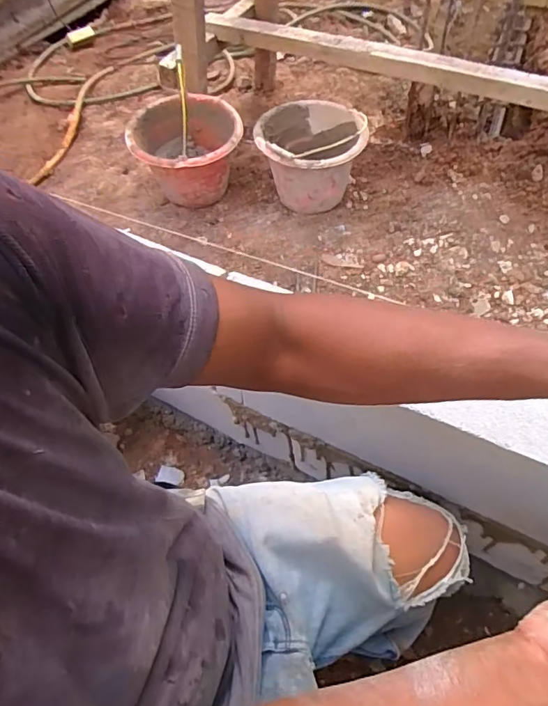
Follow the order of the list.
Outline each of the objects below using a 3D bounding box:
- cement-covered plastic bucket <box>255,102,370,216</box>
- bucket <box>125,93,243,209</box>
[{"bbox_3d":[0.099,-0.528,1.343,0.262,0.250,0.296,-11,56,-3],"label":"cement-covered plastic bucket"},{"bbox_3d":[-0.233,-0.553,1.401,0.302,0.204,0.304,-6,56,1],"label":"bucket"}]

